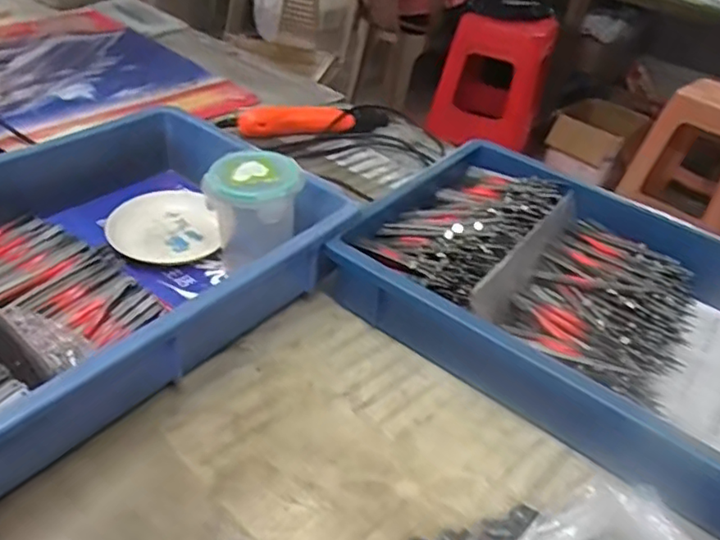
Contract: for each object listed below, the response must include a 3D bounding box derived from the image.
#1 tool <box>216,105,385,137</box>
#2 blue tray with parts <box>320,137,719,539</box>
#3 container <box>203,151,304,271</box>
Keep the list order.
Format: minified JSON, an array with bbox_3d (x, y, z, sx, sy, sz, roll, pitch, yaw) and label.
[{"bbox_3d":[-0.068,-0.198,0.805,0.235,0.037,0.052,-6,40,-17],"label":"tool"},{"bbox_3d":[0.219,0.025,0.552,0.409,0.085,0.292,28,42,24],"label":"blue tray with parts"},{"bbox_3d":[-0.095,-0.044,0.548,0.071,0.106,0.069,20,40,15],"label":"container"}]

